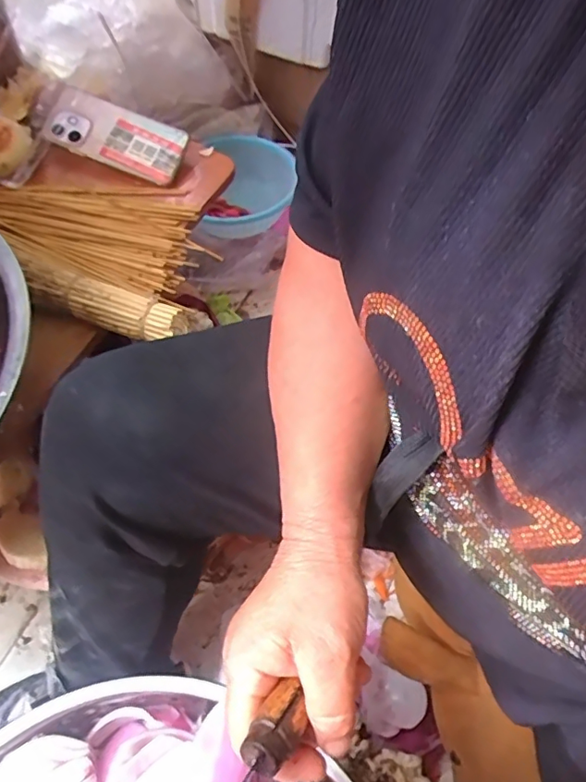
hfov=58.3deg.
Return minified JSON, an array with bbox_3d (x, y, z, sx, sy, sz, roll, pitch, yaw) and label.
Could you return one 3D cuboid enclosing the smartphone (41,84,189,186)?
[{"bbox_3d":[-0.227,-0.326,0.668,0.184,0.017,0.074,22,88,-5],"label":"smartphone"}]

